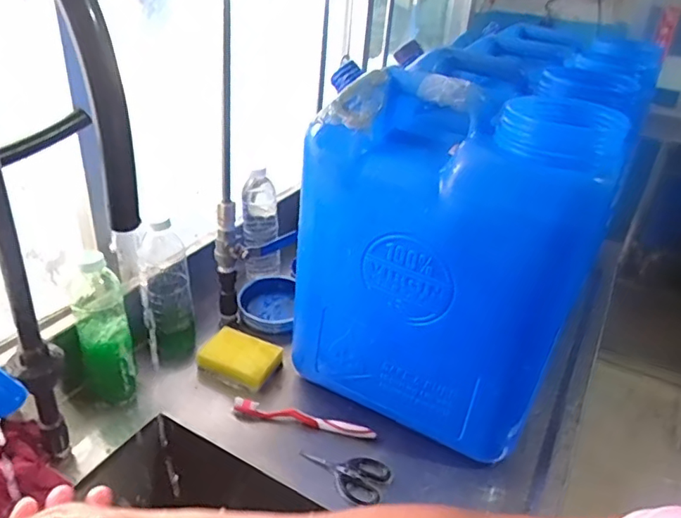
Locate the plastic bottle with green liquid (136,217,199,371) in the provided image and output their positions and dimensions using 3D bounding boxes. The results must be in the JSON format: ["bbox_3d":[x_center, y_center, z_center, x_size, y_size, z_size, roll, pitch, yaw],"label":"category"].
[{"bbox_3d":[-0.242,0.051,0.769,0.068,0.209,0.068,-7,32,-18],"label":"plastic bottle with green liquid"}]

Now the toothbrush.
[{"bbox_3d":[-0.049,0.206,0.706,0.187,0.015,0.018,9,31,7],"label":"toothbrush"}]

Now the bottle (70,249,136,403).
[{"bbox_3d":[-0.295,0.096,0.687,0.059,0.170,0.052,-9,33,-22],"label":"bottle"}]

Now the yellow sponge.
[{"bbox_3d":[-0.141,0.141,0.780,0.099,0.039,0.073,17,33,20],"label":"yellow sponge"}]

